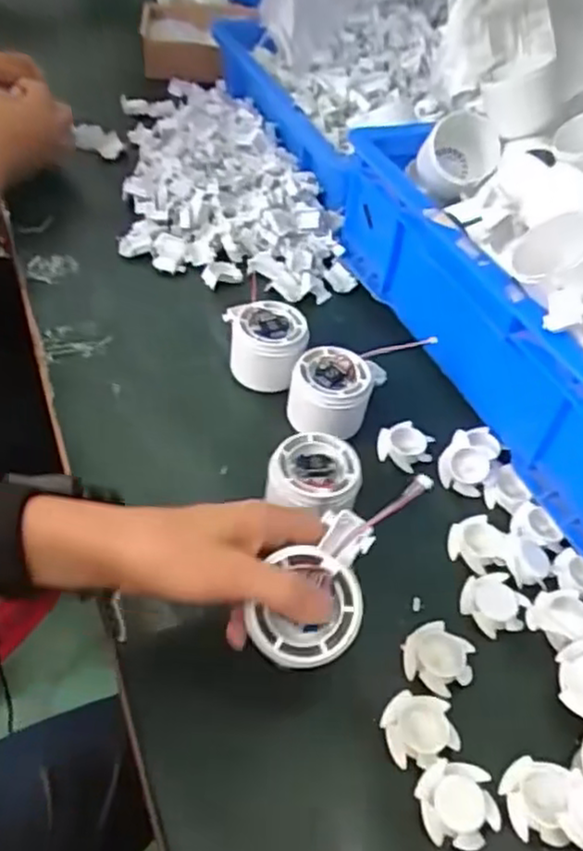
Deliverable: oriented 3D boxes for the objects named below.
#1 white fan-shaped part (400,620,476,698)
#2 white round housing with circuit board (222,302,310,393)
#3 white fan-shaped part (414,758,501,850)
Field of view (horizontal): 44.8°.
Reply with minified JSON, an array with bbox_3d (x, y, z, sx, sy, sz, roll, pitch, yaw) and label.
[{"bbox_3d":[0.088,0.140,0.423,0.042,0.010,0.036,33,52,22],"label":"white fan-shaped part"},{"bbox_3d":[-0.022,-0.065,0.573,0.062,0.061,0.061,3,47,-4],"label":"white round housing with circuit board"},{"bbox_3d":[0.086,0.198,0.369,0.040,0.014,0.039,10,47,2],"label":"white fan-shaped part"}]

